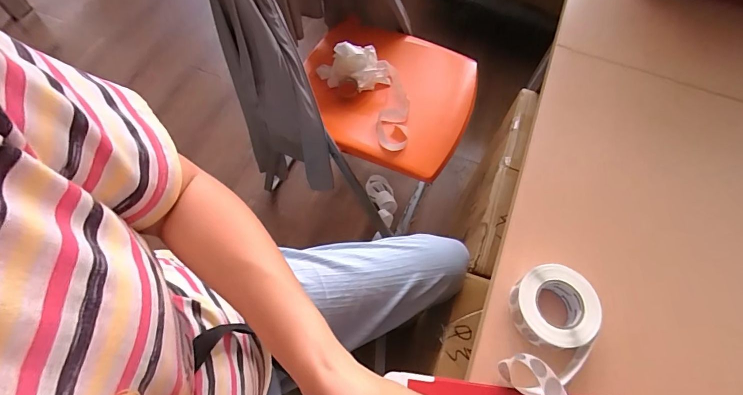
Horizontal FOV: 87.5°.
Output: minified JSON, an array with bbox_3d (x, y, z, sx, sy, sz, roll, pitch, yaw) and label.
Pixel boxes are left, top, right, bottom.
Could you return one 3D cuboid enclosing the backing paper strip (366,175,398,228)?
[{"bbox_3d":[0.033,0.006,1.212,0.083,0.038,0.169,-3,63,-4],"label":"backing paper strip"}]

